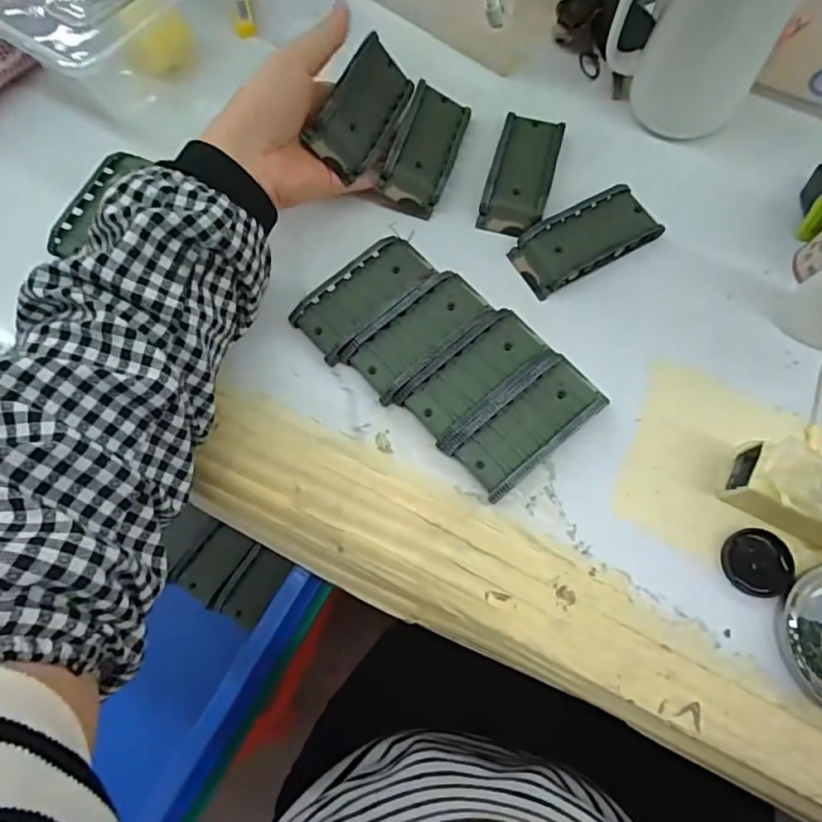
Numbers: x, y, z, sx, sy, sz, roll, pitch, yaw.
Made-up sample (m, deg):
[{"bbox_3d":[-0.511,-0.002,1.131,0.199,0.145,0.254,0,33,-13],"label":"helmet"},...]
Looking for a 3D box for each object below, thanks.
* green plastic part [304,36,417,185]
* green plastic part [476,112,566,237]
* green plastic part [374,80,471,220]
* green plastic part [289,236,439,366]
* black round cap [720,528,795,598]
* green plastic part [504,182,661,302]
[{"bbox_3d":[-0.031,-0.203,0.347,0.042,0.014,0.096,36,69,-30],"label":"green plastic part"},{"bbox_3d":[0.080,-0.170,0.371,0.043,0.016,0.096,16,73,7],"label":"green plastic part"},{"bbox_3d":[0.010,-0.186,0.367,0.044,0.027,0.093,26,74,-24],"label":"green plastic part"},{"bbox_3d":[-0.029,-0.076,0.340,0.095,0.017,0.047,-39,75,-11],"label":"green plastic part"},{"bbox_3d":[0.191,0.084,0.288,0.034,0.007,0.035,-1,71,2],"label":"black round cap"},{"bbox_3d":[0.118,-0.115,0.352,0.096,0.017,0.046,-29,73,-8],"label":"green plastic part"}]

